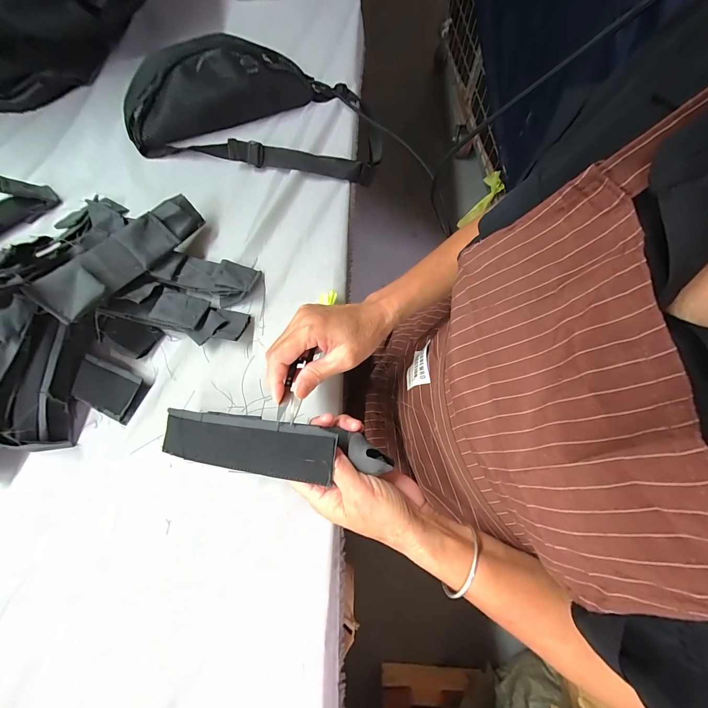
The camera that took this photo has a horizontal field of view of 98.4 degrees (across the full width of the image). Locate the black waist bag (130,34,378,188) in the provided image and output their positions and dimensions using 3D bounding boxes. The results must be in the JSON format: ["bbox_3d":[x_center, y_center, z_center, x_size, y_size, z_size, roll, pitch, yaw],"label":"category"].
[{"bbox_3d":[-0.146,-0.378,0.455,0.366,0.088,0.195,9,71,2],"label":"black waist bag"}]

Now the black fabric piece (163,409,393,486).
[{"bbox_3d":[-0.081,0.082,0.275,0.218,0.028,0.046,2,69,15],"label":"black fabric piece"}]

